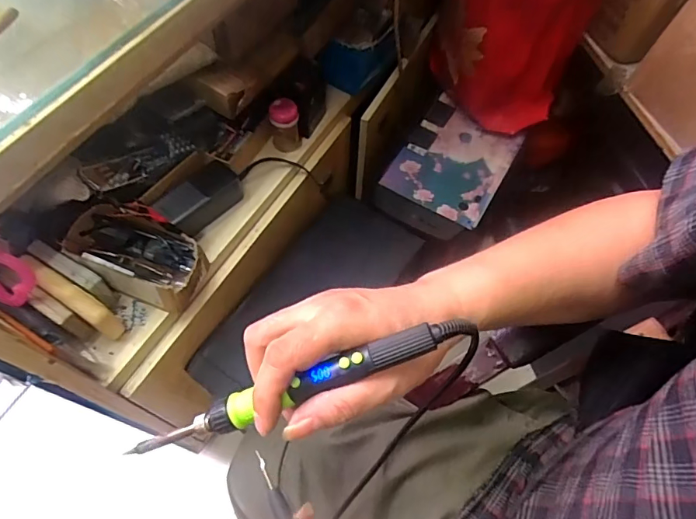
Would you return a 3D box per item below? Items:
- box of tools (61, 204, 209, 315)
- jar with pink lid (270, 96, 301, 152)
[{"bbox_3d":[-0.271,-0.006,0.599,0.176,0.073,0.092,22,63,8],"label":"box of tools"},{"bbox_3d":[-0.101,-0.212,0.732,0.049,0.080,0.045,1,62,-3],"label":"jar with pink lid"}]

